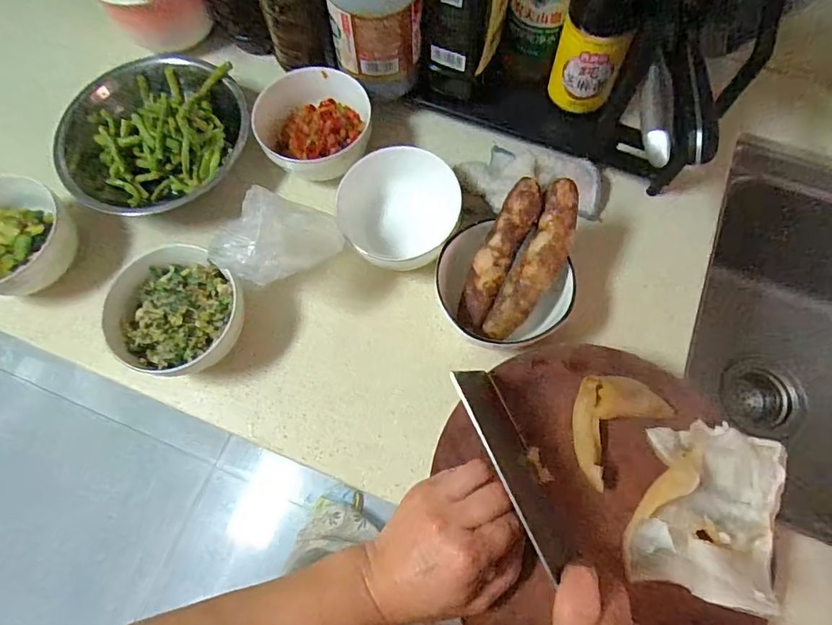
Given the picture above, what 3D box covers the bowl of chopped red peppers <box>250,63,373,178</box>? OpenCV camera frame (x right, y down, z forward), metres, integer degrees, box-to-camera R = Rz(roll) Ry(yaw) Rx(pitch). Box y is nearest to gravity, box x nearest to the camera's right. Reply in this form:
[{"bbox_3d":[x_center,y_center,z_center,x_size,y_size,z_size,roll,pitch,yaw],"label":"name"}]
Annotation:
[{"bbox_3d":[-0.100,-0.187,0.492,0.105,0.068,0.098,0,71,1],"label":"bowl of chopped red peppers"}]

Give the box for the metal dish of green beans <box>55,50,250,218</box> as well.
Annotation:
[{"bbox_3d":[-0.260,-0.180,0.485,0.181,0.057,0.151,-17,71,-5],"label":"metal dish of green beans"}]

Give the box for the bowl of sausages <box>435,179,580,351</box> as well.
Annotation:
[{"bbox_3d":[0.076,-0.033,0.411,0.110,0.096,0.113,0,71,1],"label":"bowl of sausages"}]

